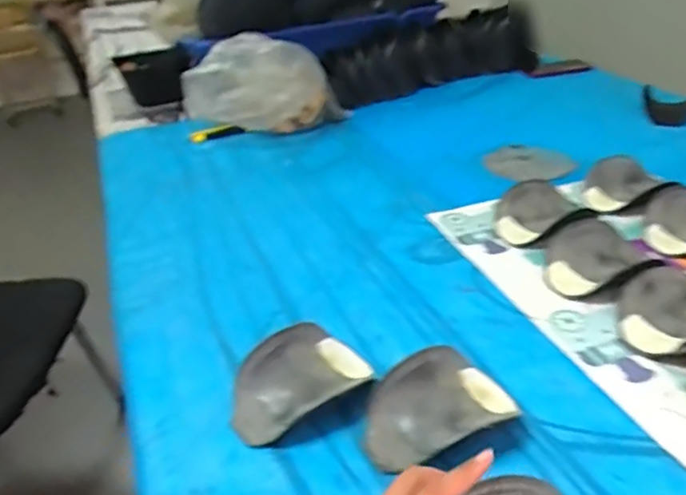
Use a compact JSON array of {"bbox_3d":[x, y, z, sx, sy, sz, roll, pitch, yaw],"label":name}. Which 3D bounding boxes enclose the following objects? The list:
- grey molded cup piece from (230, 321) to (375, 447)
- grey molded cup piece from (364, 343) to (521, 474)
[{"bbox_3d":[-0.040,0.130,0.580,0.146,0.051,0.102,-28,37,-35],"label":"grey molded cup piece"},{"bbox_3d":[0.085,0.141,0.552,0.147,0.047,0.075,-18,32,-23],"label":"grey molded cup piece"}]

